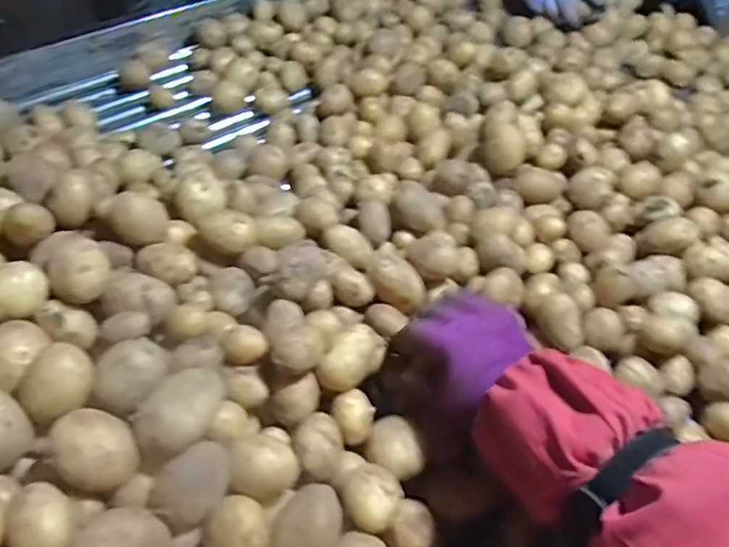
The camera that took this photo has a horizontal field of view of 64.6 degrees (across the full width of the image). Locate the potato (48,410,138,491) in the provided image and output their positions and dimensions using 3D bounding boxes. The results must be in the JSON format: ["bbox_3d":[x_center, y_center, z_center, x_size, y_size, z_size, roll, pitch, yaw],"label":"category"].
[{"bbox_3d":[-0.188,0.121,0.403,0.052,0.036,0.046,32,61,21],"label":"potato"}]

